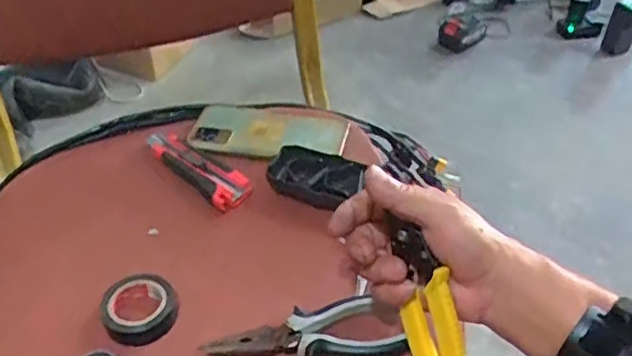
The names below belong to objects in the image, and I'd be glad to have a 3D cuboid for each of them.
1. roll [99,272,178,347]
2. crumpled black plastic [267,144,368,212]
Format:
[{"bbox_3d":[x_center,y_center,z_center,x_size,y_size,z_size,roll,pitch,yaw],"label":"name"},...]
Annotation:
[{"bbox_3d":[-0.138,0.098,0.493,0.055,0.021,0.062,-17,46,-17],"label":"roll"},{"bbox_3d":[0.000,-0.002,0.597,0.091,0.017,0.057,19,47,19],"label":"crumpled black plastic"}]

